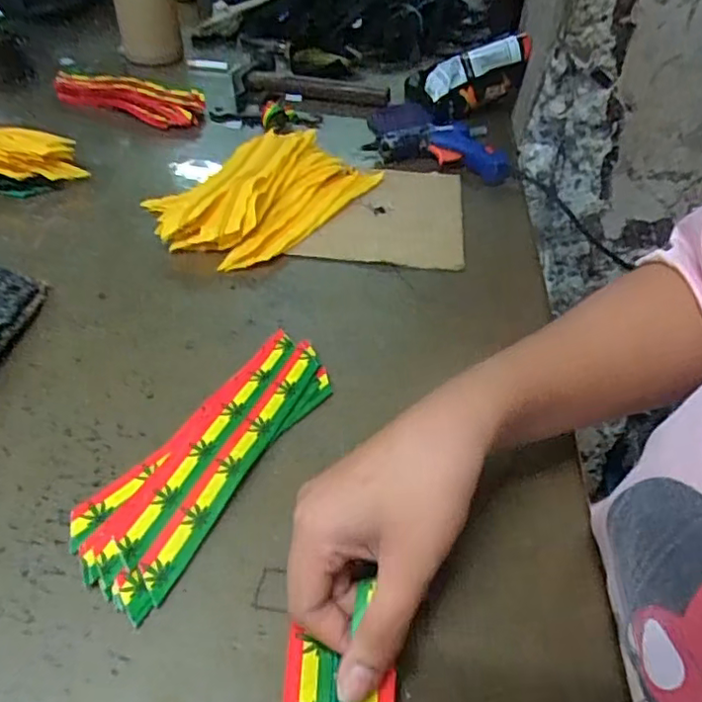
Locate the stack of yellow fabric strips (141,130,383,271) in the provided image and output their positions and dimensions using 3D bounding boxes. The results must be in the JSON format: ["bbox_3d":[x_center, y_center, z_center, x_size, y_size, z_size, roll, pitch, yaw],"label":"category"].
[{"bbox_3d":[-0.078,-0.145,0.537,0.138,0.034,0.213,32,50,27],"label":"stack of yellow fabric strips"}]

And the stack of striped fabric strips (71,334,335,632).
[{"bbox_3d":[-0.076,0.056,0.344,0.063,0.011,0.186,24,47,20],"label":"stack of striped fabric strips"}]

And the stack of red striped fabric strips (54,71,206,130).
[{"bbox_3d":[-0.257,-0.290,0.681,0.183,0.031,0.055,20,45,16],"label":"stack of red striped fabric strips"}]

